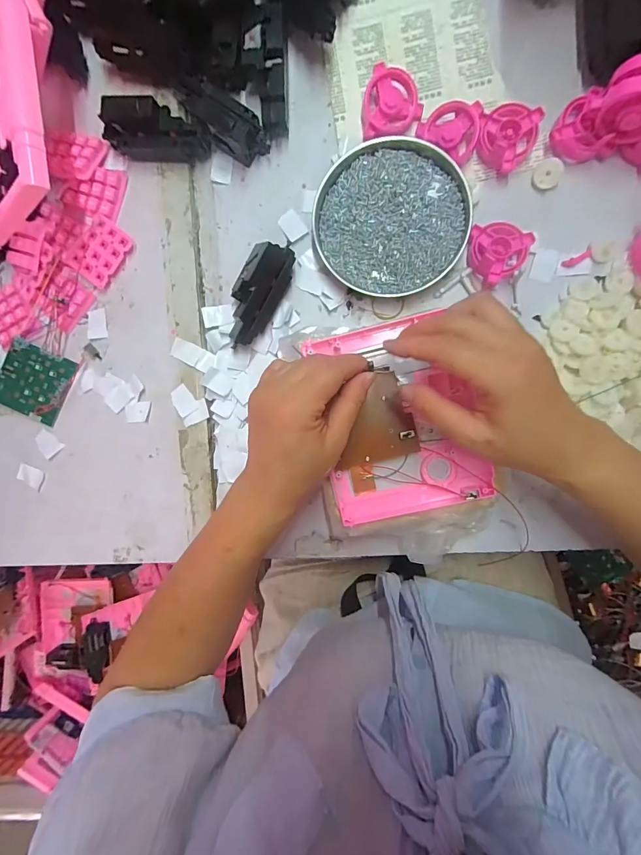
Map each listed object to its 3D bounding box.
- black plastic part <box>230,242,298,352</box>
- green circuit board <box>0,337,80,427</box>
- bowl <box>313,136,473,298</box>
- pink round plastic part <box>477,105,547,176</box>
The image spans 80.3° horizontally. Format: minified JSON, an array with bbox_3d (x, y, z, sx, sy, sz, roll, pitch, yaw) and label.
[{"bbox_3d":[-0.060,-0.124,0.360,0.044,0.036,0.094,23,95,5],"label":"black plastic part"},{"bbox_3d":[-0.296,-0.047,0.391,0.068,0.008,0.070,27,95,5],"label":"green circuit board"},{"bbox_3d":[0.064,-0.190,0.350,0.134,0.026,0.129,0,92,7],"label":"bowl"},{"bbox_3d":[0.165,-0.258,0.332,0.048,0.016,0.053,41,96,3],"label":"pink round plastic part"}]

